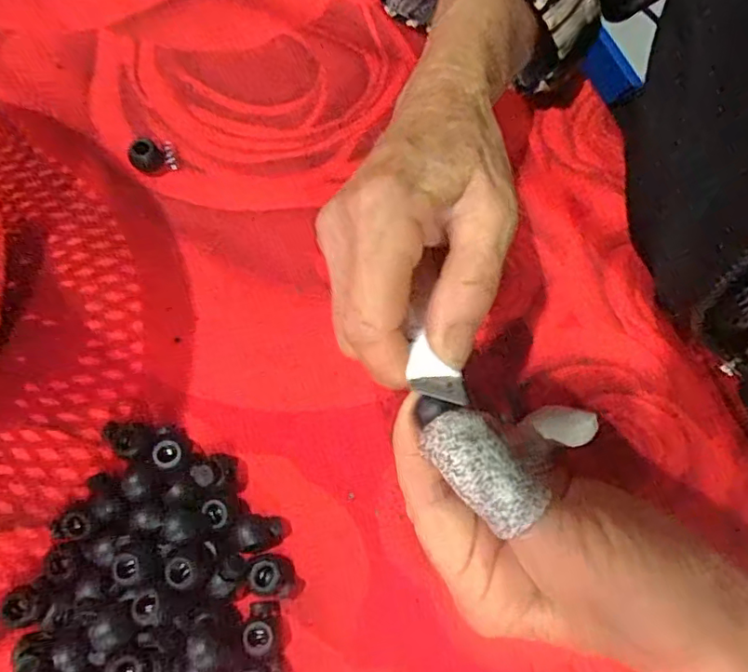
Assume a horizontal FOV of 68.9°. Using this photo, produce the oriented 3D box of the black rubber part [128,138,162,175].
[{"bbox_3d":[-0.112,-0.088,0.267,0.014,0.009,0.016,-29,76,-9],"label":"black rubber part"}]

